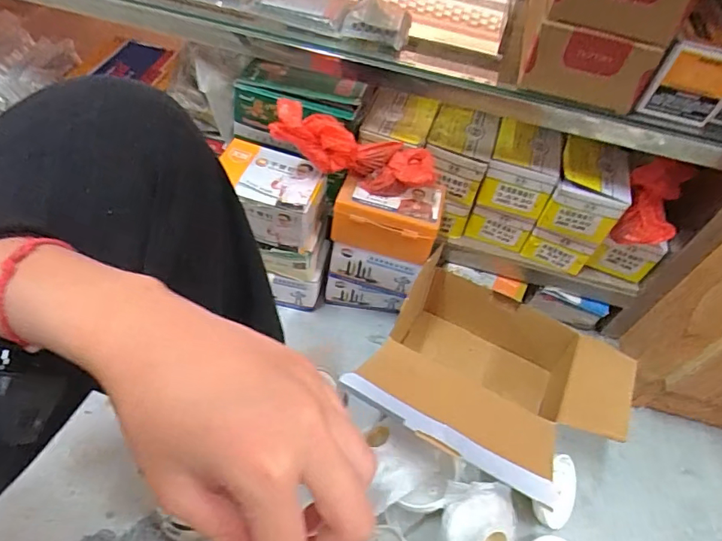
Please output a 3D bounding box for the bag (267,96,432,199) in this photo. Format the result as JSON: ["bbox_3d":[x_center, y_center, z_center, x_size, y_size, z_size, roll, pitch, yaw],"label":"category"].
[{"bbox_3d":[-0.011,-0.131,0.534,0.185,0.068,0.057,17,47,-19],"label":"bag"}]

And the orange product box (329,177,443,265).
[{"bbox_3d":[0.032,-0.067,0.590,0.125,0.066,0.079,14,51,1],"label":"orange product box"}]

